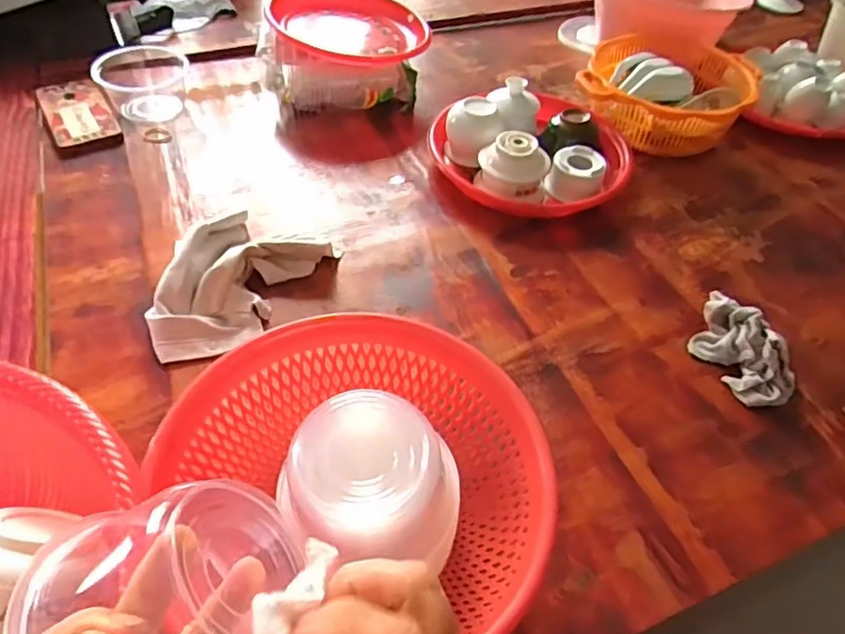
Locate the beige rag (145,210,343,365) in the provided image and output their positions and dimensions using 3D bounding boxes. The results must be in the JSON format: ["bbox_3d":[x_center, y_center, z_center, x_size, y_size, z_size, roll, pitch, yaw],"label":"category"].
[{"bbox_3d":[-0.187,-0.039,0.577,0.109,0.046,0.194,26,54,18],"label":"beige rag"}]

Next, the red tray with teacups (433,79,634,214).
[{"bbox_3d":[0.129,-0.209,0.725,0.242,0.065,0.182,24,53,16],"label":"red tray with teacups"}]

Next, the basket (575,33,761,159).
[{"bbox_3d":[0.332,-0.317,0.818,0.216,0.072,0.237,16,51,10],"label":"basket"}]

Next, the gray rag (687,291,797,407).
[{"bbox_3d":[0.302,0.025,0.556,0.070,0.038,0.119,-24,55,-21],"label":"gray rag"}]

